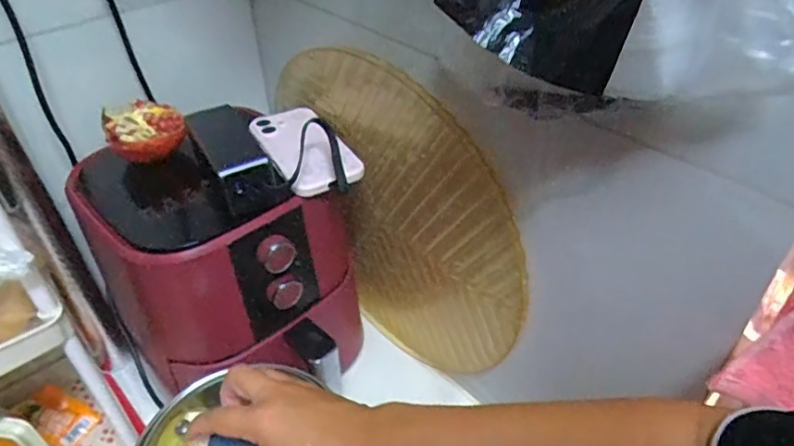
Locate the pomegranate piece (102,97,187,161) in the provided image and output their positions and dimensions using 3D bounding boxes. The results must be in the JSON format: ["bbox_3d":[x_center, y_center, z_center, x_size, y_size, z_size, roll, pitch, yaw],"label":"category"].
[{"bbox_3d":[-0.263,-0.098,0.594,0.077,0.041,0.075,-1,39,1],"label":"pomegranate piece"}]

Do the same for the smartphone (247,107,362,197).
[{"bbox_3d":[-0.101,-0.088,0.598,0.073,0.014,0.162,-20,43,-21],"label":"smartphone"}]

